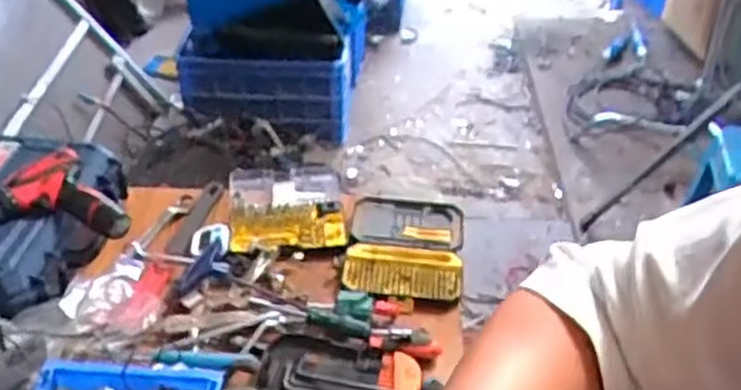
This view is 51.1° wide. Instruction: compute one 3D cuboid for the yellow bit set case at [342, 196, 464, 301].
[{"bbox_3d":[0.058,0.083,1.265,0.182,0.032,0.218,4,38,5],"label":"yellow bit set case"}]

